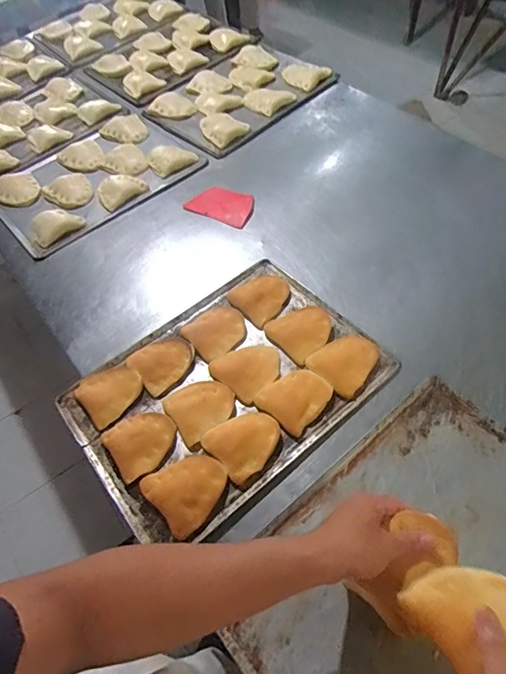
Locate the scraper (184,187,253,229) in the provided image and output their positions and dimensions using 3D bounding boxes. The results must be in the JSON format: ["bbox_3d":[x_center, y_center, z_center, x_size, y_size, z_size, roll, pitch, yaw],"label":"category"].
[{"bbox_3d":[-0.069,-0.281,0.931,0.140,0.010,0.097,18,61,11],"label":"scraper"}]

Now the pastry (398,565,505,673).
[{"bbox_3d":[0.196,0.240,0.380,0.100,0.035,0.088,-26,58,-12],"label":"pastry"}]

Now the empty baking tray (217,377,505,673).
[{"bbox_3d":[0.204,0.279,0.514,0.447,0.023,0.317,-34,59,-22],"label":"empty baking tray"}]

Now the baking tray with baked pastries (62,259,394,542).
[{"bbox_3d":[-0.043,0.069,0.681,0.445,0.035,0.325,-34,59,-22],"label":"baking tray with baked pastries"}]

